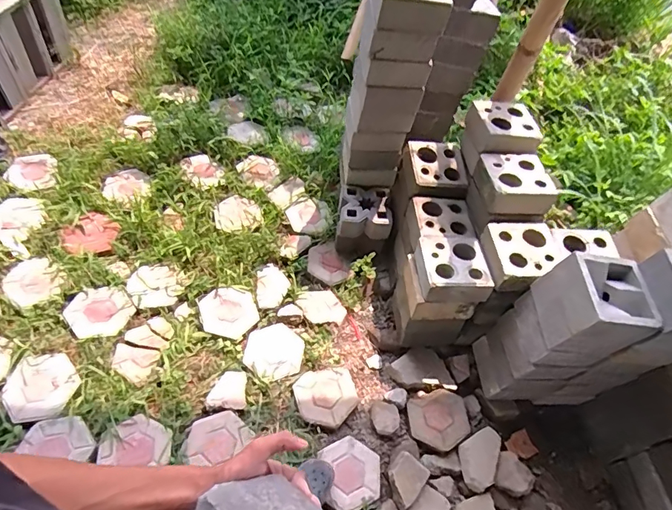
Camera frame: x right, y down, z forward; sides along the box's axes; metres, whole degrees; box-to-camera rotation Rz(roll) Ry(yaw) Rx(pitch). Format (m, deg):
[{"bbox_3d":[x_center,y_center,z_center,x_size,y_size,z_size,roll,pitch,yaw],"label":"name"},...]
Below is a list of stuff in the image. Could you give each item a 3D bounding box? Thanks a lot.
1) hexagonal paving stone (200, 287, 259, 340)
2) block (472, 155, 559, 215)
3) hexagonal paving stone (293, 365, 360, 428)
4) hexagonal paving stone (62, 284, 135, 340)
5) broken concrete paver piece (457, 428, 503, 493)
[{"bbox_3d":[-0.386,0.210,1.586,0.195,0.035,0.189,-16,60,-20],"label":"hexagonal paving stone"},{"bbox_3d":[0.573,-0.238,1.406,0.204,0.096,0.224,-8,61,-9],"label":"block"},{"bbox_3d":[-0.032,0.466,1.445,0.199,0.045,0.200,-5,56,-13],"label":"hexagonal paving stone"},{"bbox_3d":[-0.810,0.198,1.509,0.208,0.051,0.190,-23,62,-24],"label":"hexagonal paving stone"},{"bbox_3d":[0.452,0.644,1.399,0.118,0.036,0.195,23,60,14],"label":"broken concrete paver piece"}]

